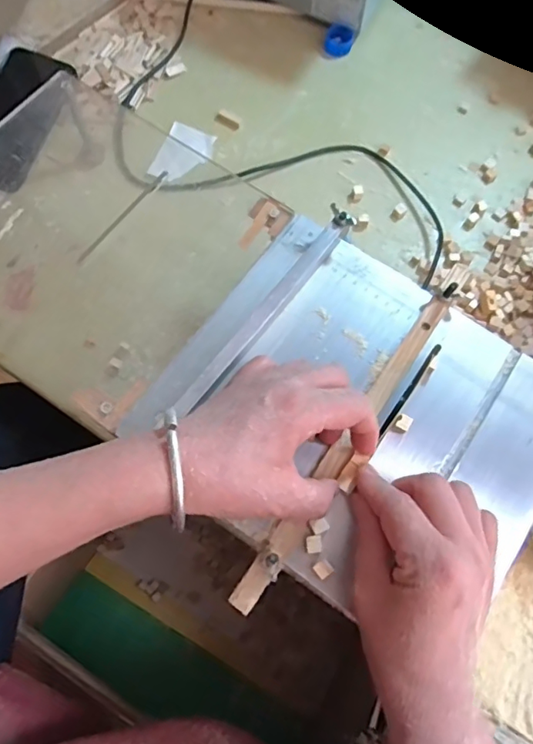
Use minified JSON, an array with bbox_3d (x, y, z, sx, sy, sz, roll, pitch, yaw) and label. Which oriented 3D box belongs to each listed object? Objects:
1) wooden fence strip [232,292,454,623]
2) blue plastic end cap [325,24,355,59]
[{"bbox_3d":[0.057,0.046,0.357,0.017,0.010,0.258,34,73,9],"label":"wooden fence strip"},{"bbox_3d":[0.084,-0.380,0.601,0.031,0.016,0.029,13,71,2],"label":"blue plastic end cap"}]

